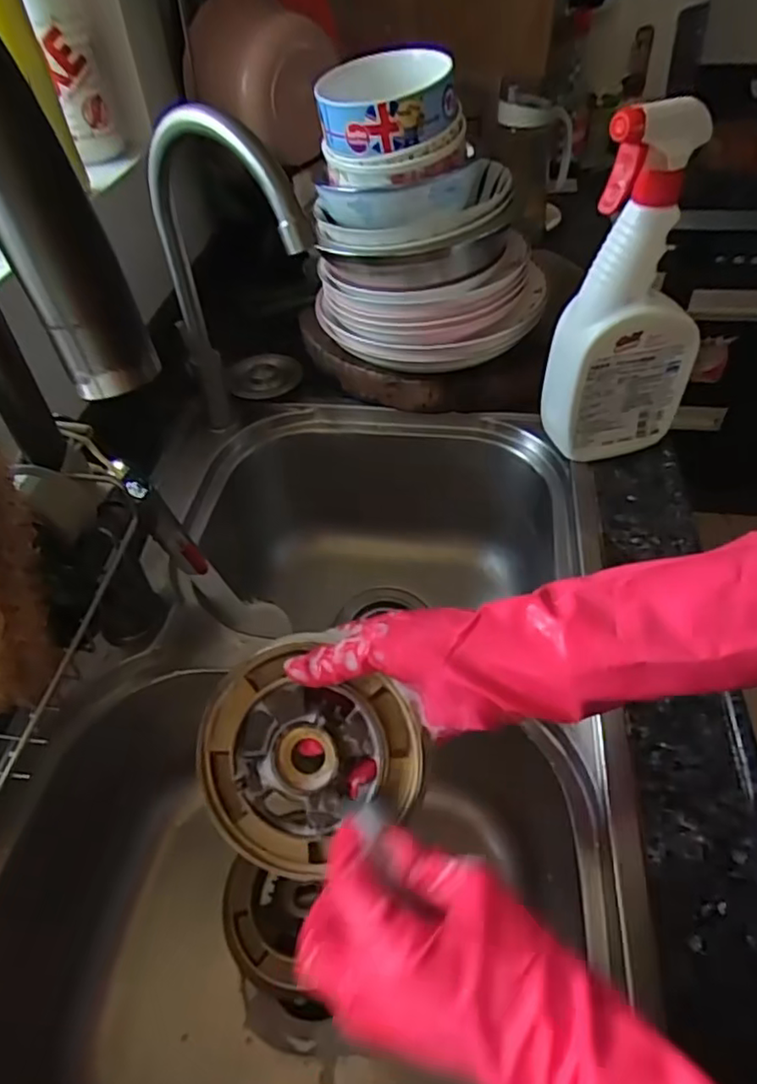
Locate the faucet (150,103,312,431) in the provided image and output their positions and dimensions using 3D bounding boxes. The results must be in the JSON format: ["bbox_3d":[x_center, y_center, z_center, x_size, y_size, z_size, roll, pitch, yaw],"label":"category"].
[{"bbox_3d":[-0.115,-0.189,0.512,0.181,0.273,0.022,32,56,29],"label":"faucet"}]

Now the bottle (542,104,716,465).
[{"bbox_3d":[0.207,-0.195,0.506,0.110,0.262,0.055,-10,47,-6],"label":"bottle"}]

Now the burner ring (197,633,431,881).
[{"bbox_3d":[-0.045,0.120,0.369,0.129,0.019,0.117,-35,79,3],"label":"burner ring"}]

